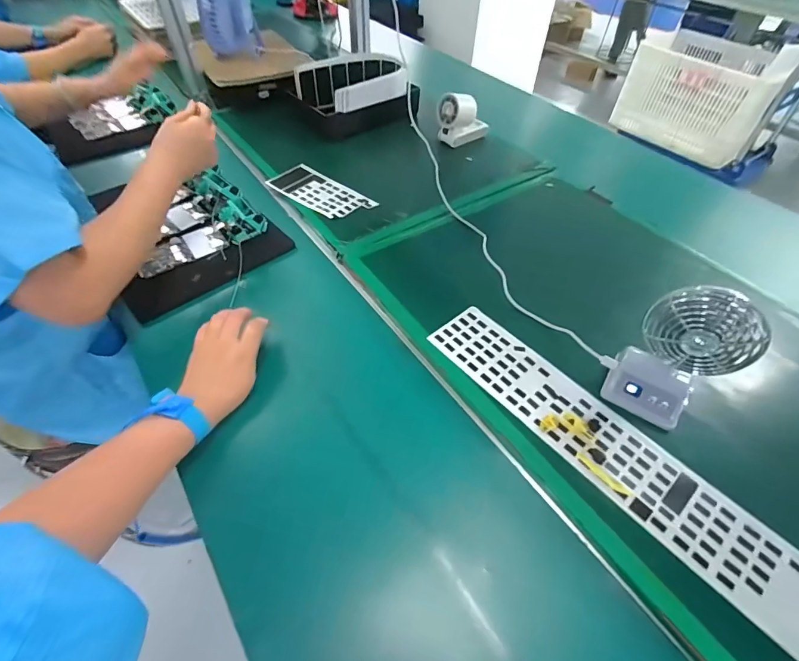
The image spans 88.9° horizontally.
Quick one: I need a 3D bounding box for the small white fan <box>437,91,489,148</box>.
[{"bbox_3d":[0.128,-0.430,0.819,0.114,0.095,0.053,-26,56,-21],"label":"small white fan"}]

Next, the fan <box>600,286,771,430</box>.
[{"bbox_3d":[0.290,0.029,0.429,0.074,0.153,0.092,-31,58,-24],"label":"fan"}]

